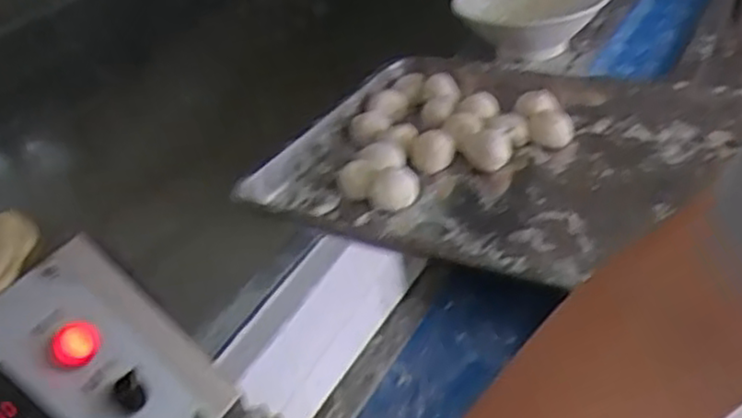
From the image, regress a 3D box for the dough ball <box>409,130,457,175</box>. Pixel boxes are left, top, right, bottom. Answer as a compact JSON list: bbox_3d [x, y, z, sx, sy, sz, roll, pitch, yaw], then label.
[{"bbox_3d":[0.073,-0.067,0.856,0.051,0.039,0.039,-4,36,5],"label":"dough ball"}]

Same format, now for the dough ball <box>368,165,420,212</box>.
[{"bbox_3d":[0.026,-0.023,0.811,0.055,0.032,0.051,-5,36,4],"label":"dough ball"}]

